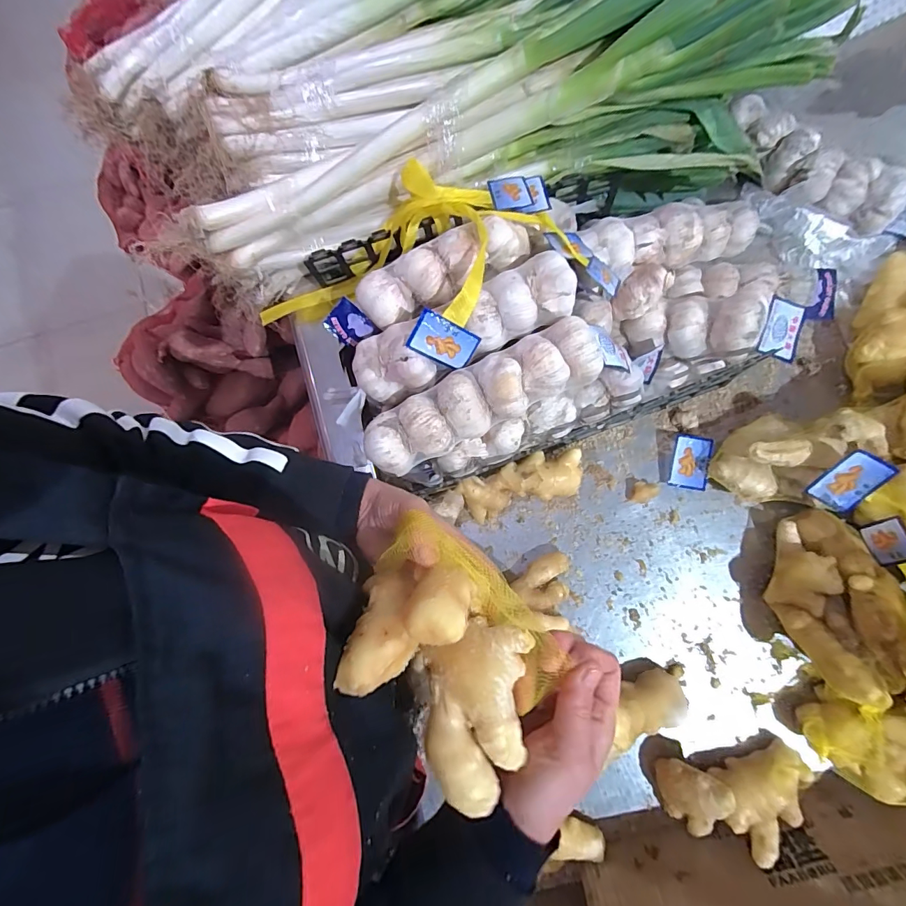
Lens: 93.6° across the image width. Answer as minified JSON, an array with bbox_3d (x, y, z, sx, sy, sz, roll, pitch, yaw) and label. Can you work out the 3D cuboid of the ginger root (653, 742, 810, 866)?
[{"bbox_3d":[0.275,0.331,0.406,0.134,0.044,0.072,-11,77,-2],"label":"ginger root"}]

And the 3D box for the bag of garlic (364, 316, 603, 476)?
[{"bbox_3d":[0.025,-0.051,0.392,0.226,0.050,0.064,-25,78,-5],"label":"bag of garlic"}]

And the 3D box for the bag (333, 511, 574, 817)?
[{"bbox_3d":[0.001,0.127,0.278,0.138,0.058,0.102,42,81,9],"label":"bag"}]

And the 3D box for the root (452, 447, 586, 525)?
[{"bbox_3d":[0.081,0.038,0.498,0.140,0.033,0.052,-17,78,-3],"label":"root"}]

